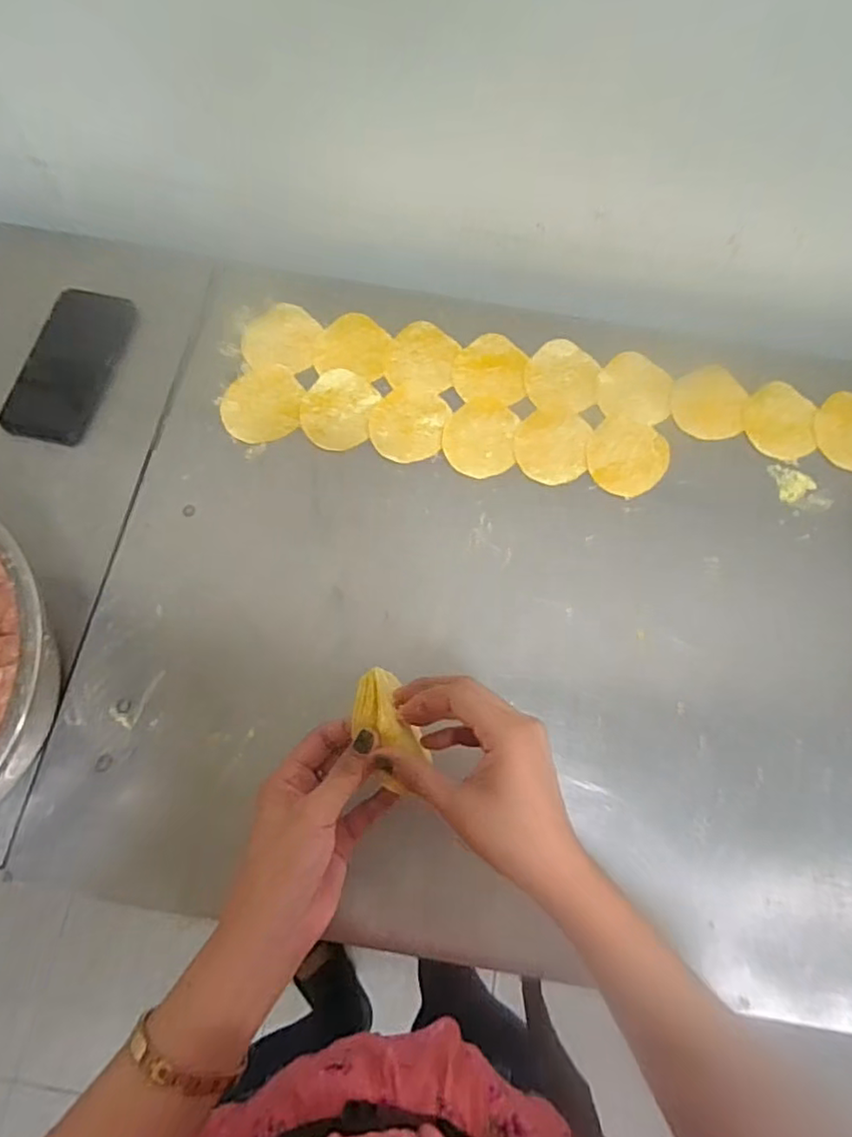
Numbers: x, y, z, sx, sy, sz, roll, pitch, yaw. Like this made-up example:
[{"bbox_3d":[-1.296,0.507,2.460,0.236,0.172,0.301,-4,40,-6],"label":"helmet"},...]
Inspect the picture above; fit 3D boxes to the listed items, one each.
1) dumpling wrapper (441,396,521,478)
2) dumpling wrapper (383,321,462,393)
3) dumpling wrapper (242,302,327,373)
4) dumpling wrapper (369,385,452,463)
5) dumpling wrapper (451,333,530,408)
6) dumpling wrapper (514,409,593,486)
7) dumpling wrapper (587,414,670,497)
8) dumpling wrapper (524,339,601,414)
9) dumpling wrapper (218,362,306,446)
[{"bbox_3d":[0.053,-0.130,0.614,0.069,0.004,0.088,7,70,1],"label":"dumpling wrapper"},{"bbox_3d":[-0.004,-0.216,0.642,0.070,0.005,0.079,13,70,3],"label":"dumpling wrapper"},{"bbox_3d":[-0.145,-0.234,0.636,0.074,0.004,0.075,2,74,-7],"label":"dumpling wrapper"},{"bbox_3d":[-0.017,-0.144,0.616,0.072,0.004,0.083,13,70,3],"label":"dumpling wrapper"},{"bbox_3d":[0.066,-0.205,0.643,0.073,0.006,0.079,9,70,2],"label":"dumpling wrapper"},{"bbox_3d":[0.123,-0.120,0.613,0.069,0.004,0.083,11,70,2],"label":"dumpling wrapper"},{"bbox_3d":[0.196,-0.111,0.612,0.076,0.004,0.084,40,74,12],"label":"dumpling wrapper"},{"bbox_3d":[0.140,-0.195,0.639,0.073,0.005,0.079,8,74,1],"label":"dumpling wrapper"},{"bbox_3d":[-0.158,-0.160,0.614,0.081,0.004,0.075,1,74,-5],"label":"dumpling wrapper"}]

